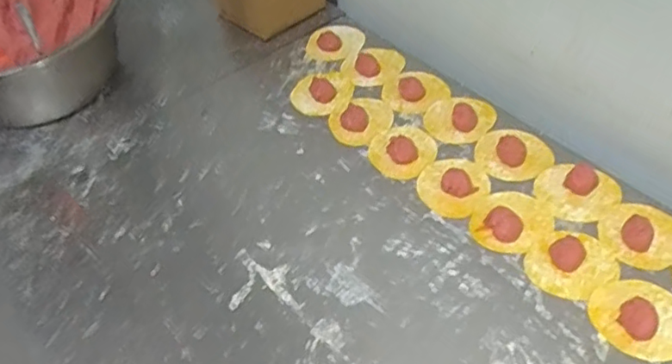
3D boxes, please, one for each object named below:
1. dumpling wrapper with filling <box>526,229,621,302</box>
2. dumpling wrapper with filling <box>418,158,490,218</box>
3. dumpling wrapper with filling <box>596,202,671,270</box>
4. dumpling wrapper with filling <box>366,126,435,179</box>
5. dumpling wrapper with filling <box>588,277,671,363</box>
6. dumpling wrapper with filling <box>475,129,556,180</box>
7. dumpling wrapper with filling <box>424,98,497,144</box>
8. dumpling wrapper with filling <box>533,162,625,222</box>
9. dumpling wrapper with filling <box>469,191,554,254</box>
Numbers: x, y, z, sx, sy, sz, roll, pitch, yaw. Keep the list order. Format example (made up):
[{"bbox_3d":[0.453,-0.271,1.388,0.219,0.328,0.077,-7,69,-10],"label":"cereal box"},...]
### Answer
[{"bbox_3d":[0.238,0.078,0.610,0.086,0.014,0.077,-27,51,-17],"label":"dumpling wrapper with filling"},{"bbox_3d":[0.135,0.000,0.693,0.078,0.016,0.086,20,54,22],"label":"dumpling wrapper with filling"},{"bbox_3d":[0.319,0.051,0.624,0.084,0.023,0.084,-3,48,3],"label":"dumpling wrapper with filling"},{"bbox_3d":[0.081,-0.043,0.738,0.082,0.014,0.076,-3,48,3],"label":"dumpling wrapper with filling"},{"bbox_3d":[0.285,0.122,0.560,0.080,0.019,0.086,-3,48,3],"label":"dumpling wrapper with filling"},{"bbox_3d":[0.211,-0.034,0.714,0.082,0.014,0.069,-9,48,-2],"label":"dumpling wrapper with filling"},{"bbox_3d":[0.161,-0.082,0.764,0.091,0.022,0.070,-14,49,-7],"label":"dumpling wrapper with filling"},{"bbox_3d":[0.266,0.009,0.666,0.087,0.018,0.072,19,53,22],"label":"dumpling wrapper with filling"},{"bbox_3d":[0.189,0.039,0.651,0.088,0.015,0.074,-33,53,-22],"label":"dumpling wrapper with filling"}]

